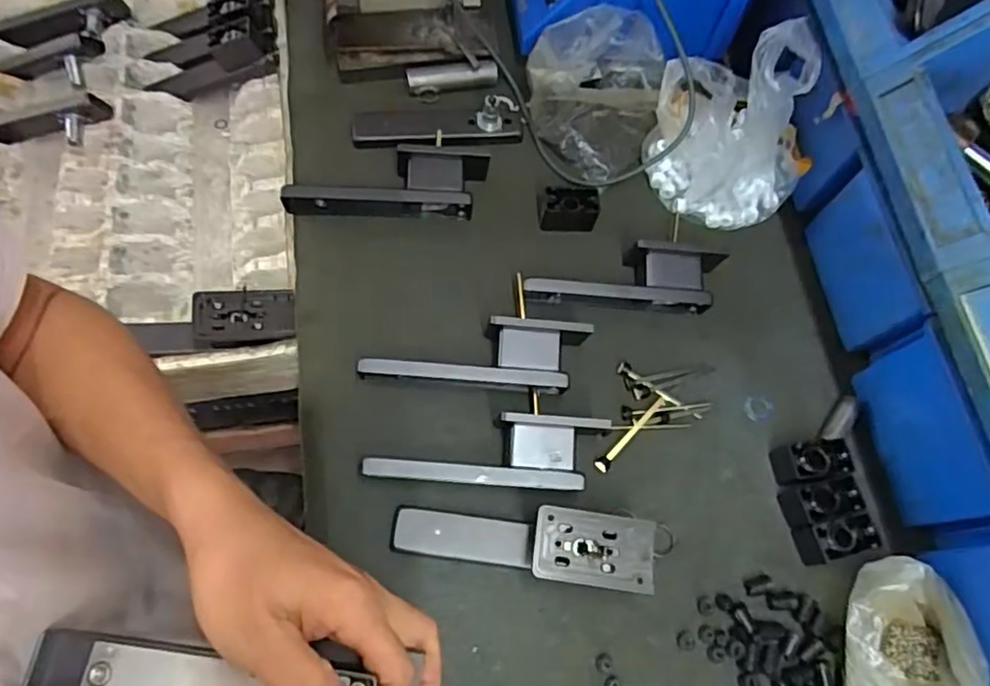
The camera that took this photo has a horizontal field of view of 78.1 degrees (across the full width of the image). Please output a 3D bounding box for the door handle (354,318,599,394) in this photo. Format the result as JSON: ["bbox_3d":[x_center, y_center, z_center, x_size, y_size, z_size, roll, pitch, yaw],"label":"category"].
[{"bbox_3d":[-0.015,0.009,0.499,0.184,0.045,0.055,3,66,-5],"label":"door handle"}]

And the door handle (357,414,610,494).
[{"bbox_3d":[-0.005,0.084,0.467,0.183,0.050,0.055,5,66,-5],"label":"door handle"}]

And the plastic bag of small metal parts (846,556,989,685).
[{"bbox_3d":[0.297,0.214,0.439,0.087,0.047,0.107,8,66,-3],"label":"plastic bag of small metal parts"}]

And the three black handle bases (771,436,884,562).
[{"bbox_3d":[0.261,0.125,0.488,0.057,0.034,0.090,-6,68,-7],"label":"three black handle bases"}]

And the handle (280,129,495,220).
[{"bbox_3d":[-0.097,-0.150,0.558,0.182,0.038,0.062,-1,67,-7],"label":"handle"}]

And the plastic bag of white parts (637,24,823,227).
[{"bbox_3d":[0.228,-0.204,0.551,0.150,0.163,0.126,12,66,-1],"label":"plastic bag of white parts"}]

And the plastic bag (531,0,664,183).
[{"bbox_3d":[0.096,-0.247,0.591,0.130,0.088,0.115,19,66,2],"label":"plastic bag"}]

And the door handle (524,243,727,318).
[{"bbox_3d":[0.115,-0.060,0.548,0.180,0.047,0.058,4,66,-5],"label":"door handle"}]

